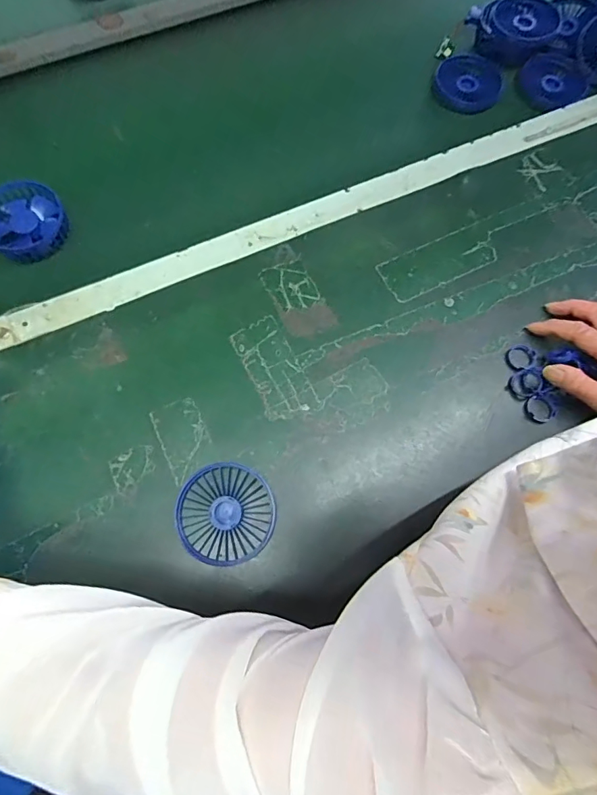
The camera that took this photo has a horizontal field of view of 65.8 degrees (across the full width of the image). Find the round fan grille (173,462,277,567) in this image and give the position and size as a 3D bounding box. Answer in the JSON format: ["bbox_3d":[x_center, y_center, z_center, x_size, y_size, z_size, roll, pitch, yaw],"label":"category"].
[{"bbox_3d":[-0.065,0.103,0.415,0.086,0.006,0.086,0,71,-1],"label":"round fan grille"}]

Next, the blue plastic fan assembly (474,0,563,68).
[{"bbox_3d":[0.292,-0.488,0.611,0.087,0.037,0.085,35,74,10],"label":"blue plastic fan assembly"}]

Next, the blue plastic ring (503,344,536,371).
[{"bbox_3d":[0.227,-0.042,0.472,0.032,0.004,0.026,-28,74,-10],"label":"blue plastic ring"}]

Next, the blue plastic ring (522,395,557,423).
[{"bbox_3d":[0.239,0.012,0.457,0.030,0.004,0.029,0,71,-1],"label":"blue plastic ring"}]

